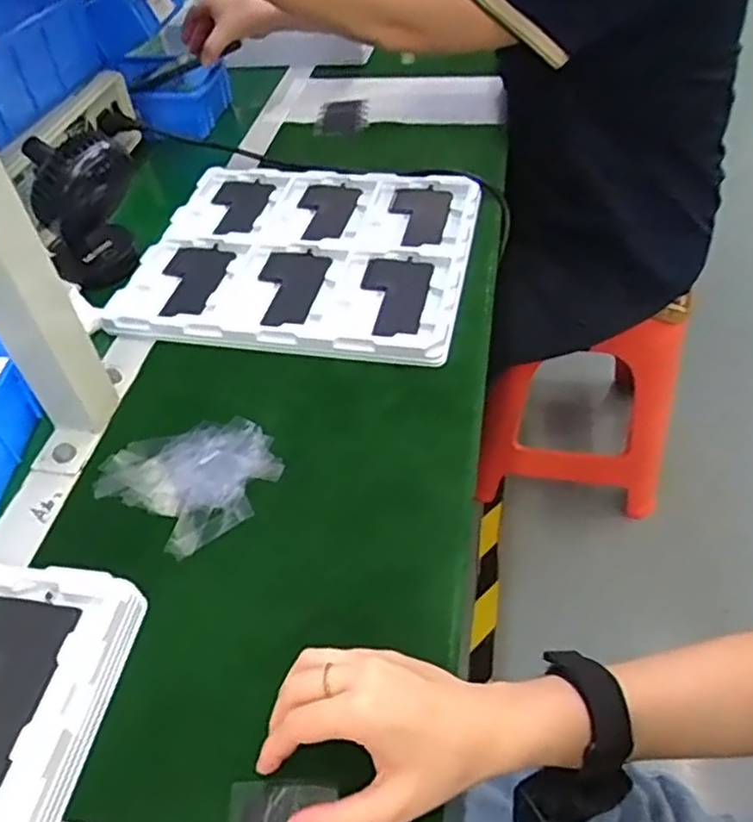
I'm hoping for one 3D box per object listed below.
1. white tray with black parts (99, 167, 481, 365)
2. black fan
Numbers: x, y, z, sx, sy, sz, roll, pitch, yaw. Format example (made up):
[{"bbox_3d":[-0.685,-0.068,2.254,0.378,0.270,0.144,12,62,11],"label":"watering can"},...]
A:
[{"bbox_3d":[-0.070,-0.159,0.673,0.314,0.020,0.267,6,49,11],"label":"white tray with black parts"},{"bbox_3d":[-0.276,-0.198,0.651,0.096,0.130,0.077,-21,49,-13],"label":"black fan"}]

